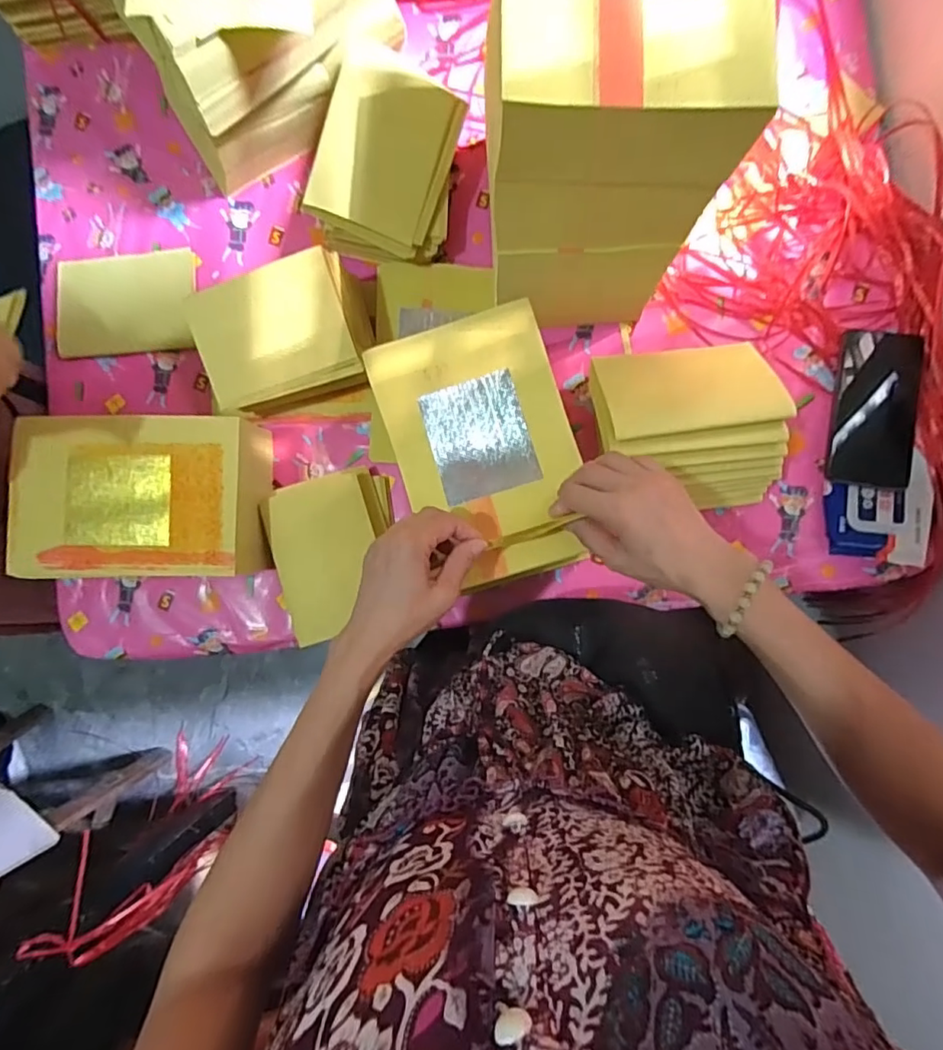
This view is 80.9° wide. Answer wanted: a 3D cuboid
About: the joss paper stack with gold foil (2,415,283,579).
[{"bbox_3d":[-0.342,-0.026,0.590,0.231,0.095,0.160,-1,87,4],"label":"joss paper stack with gold foil"}]

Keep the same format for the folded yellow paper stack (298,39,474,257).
[{"bbox_3d":[-0.088,-0.384,0.590,0.141,0.069,0.189,13,96,-17],"label":"folded yellow paper stack"}]

